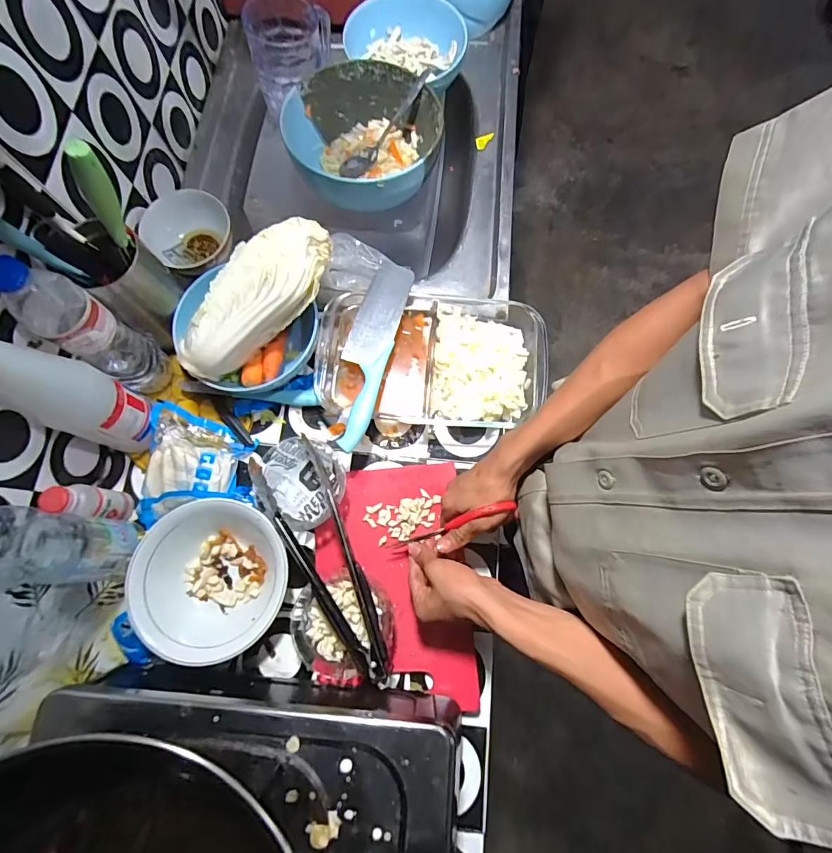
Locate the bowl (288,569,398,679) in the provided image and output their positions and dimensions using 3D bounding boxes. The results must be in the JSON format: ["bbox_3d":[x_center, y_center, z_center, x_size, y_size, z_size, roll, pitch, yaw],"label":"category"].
[{"bbox_3d":[-0.079,0.217,0.471,0.107,0.052,0.110,0,76,0],"label":"bowl"}]

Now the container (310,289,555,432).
[{"bbox_3d":[0.018,-0.090,0.555,0.292,0.050,0.180,4,76,1],"label":"container"}]

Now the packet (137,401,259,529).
[{"bbox_3d":[-0.261,0.042,0.515,0.123,0.045,0.135,-1,76,-1],"label":"packet"}]

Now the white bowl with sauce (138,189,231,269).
[{"bbox_3d":[-0.305,-0.255,0.566,0.105,0.052,0.101,0,76,0],"label":"white bowl with sauce"}]

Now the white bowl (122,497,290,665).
[{"bbox_3d":[-0.228,0.170,0.481,0.157,0.052,0.164,0,76,0],"label":"white bowl"}]

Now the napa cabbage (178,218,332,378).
[{"bbox_3d":[-0.179,-0.141,0.481,0.063,0.073,0.210,44,95,10],"label":"napa cabbage"}]

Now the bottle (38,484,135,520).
[{"bbox_3d":[-0.361,0.084,0.475,0.034,0.099,0.032,9,76,2],"label":"bottle"}]

